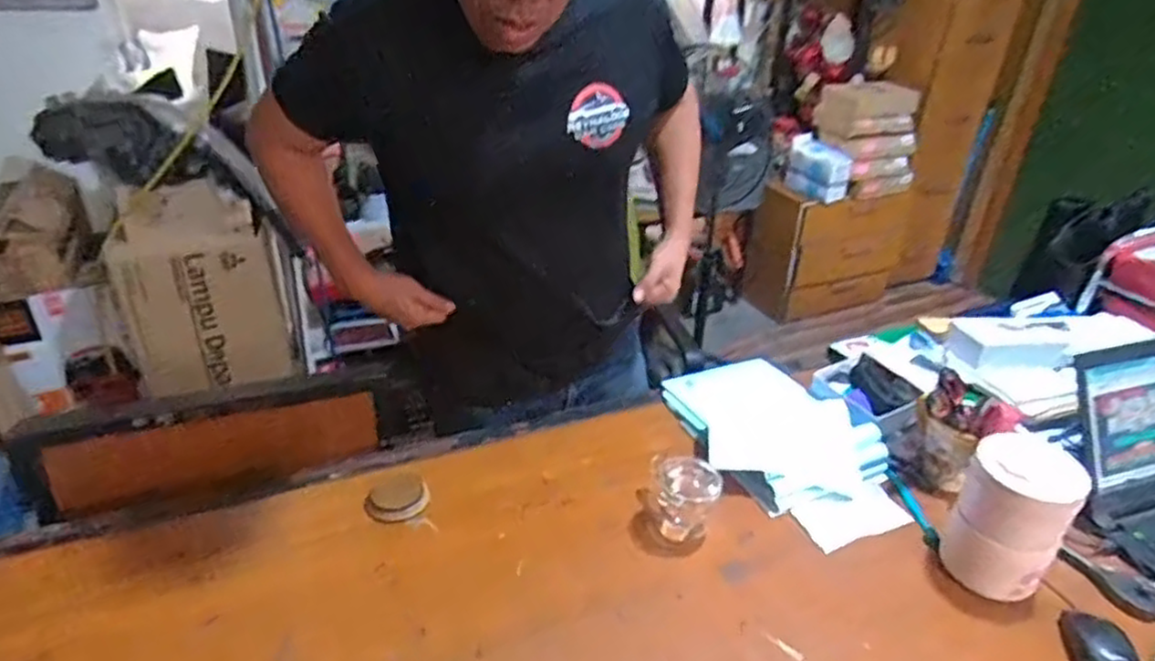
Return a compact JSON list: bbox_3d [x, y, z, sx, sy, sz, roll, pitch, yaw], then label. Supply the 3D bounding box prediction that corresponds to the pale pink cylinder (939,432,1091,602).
[{"bbox_3d":[0.510,0.223,0.860,0.115,0.166,0.110,29,39,35],"label":"pale pink cylinder"}]

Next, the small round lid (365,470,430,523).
[{"bbox_3d":[-0.239,0.222,0.967,0.082,0.008,0.077,3,31,-2],"label":"small round lid"}]

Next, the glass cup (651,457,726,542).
[{"bbox_3d":[0.137,0.217,0.934,0.082,0.076,0.081,3,31,-2],"label":"glass cup"}]

